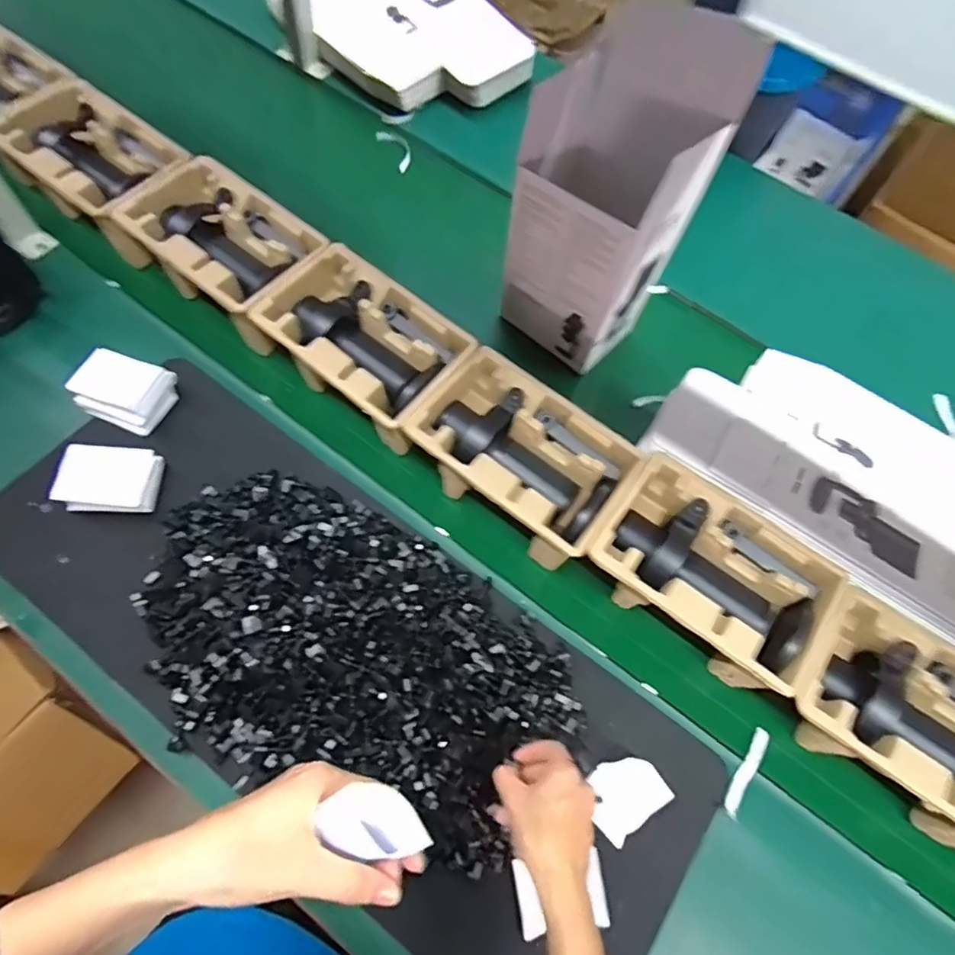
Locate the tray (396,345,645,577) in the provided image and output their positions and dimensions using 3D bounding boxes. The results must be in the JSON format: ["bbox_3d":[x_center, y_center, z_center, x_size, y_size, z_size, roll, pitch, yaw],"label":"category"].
[{"bbox_3d":[0.051,-0.021,0.646,0.233,0.086,0.151,38,70,13],"label":"tray"}]

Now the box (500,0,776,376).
[{"bbox_3d":[0.136,-0.293,0.675,0.152,0.284,0.162,-41,74,-18],"label":"box"}]

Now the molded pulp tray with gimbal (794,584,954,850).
[{"bbox_3d":[0.415,0.233,0.562,0.227,0.088,0.146,34,69,11],"label":"molded pulp tray with gimbal"}]

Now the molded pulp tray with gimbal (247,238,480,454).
[{"bbox_3d":[-0.130,-0.151,0.692,0.237,0.091,0.150,39,70,13],"label":"molded pulp tray with gimbal"}]

